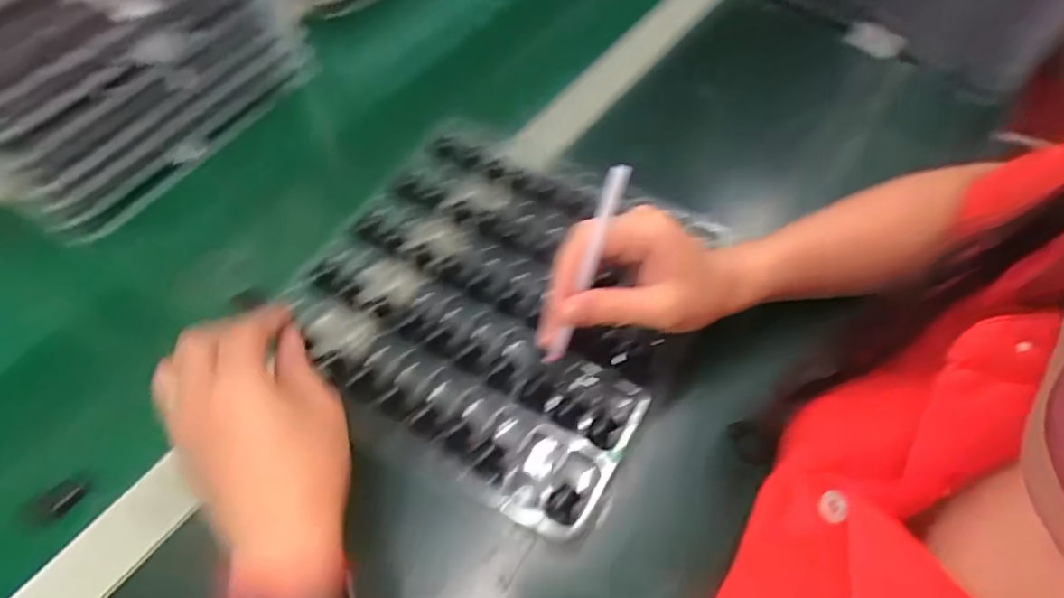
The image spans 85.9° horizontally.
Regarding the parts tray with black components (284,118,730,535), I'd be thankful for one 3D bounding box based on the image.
[{"bbox_3d":[-0.025,-0.008,0.401,0.245,0.025,0.237,28,61,12],"label":"parts tray with black components"}]

